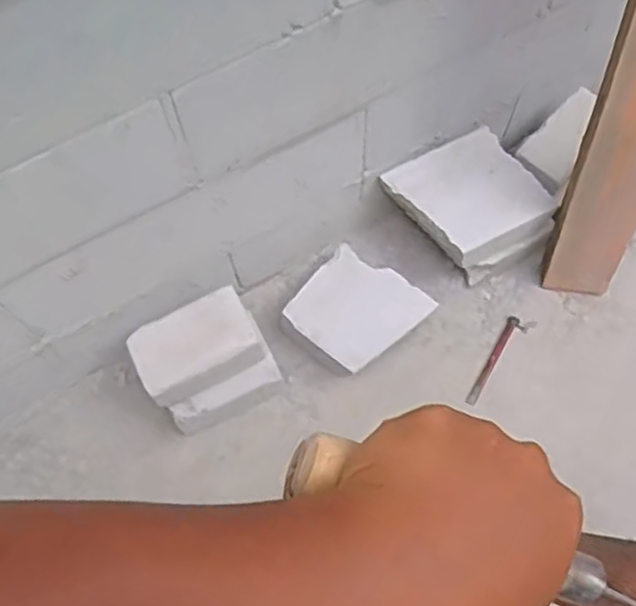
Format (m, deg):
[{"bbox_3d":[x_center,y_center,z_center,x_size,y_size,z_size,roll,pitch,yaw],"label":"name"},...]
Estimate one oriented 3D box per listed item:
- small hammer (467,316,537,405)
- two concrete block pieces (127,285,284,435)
[{"bbox_3d":[0.332,0.104,1.322,0.045,0.019,0.198,33,73,13],"label":"small hammer"},{"bbox_3d":[-0.184,0.101,1.193,0.196,0.178,0.147,-30,71,-10],"label":"two concrete block pieces"}]

